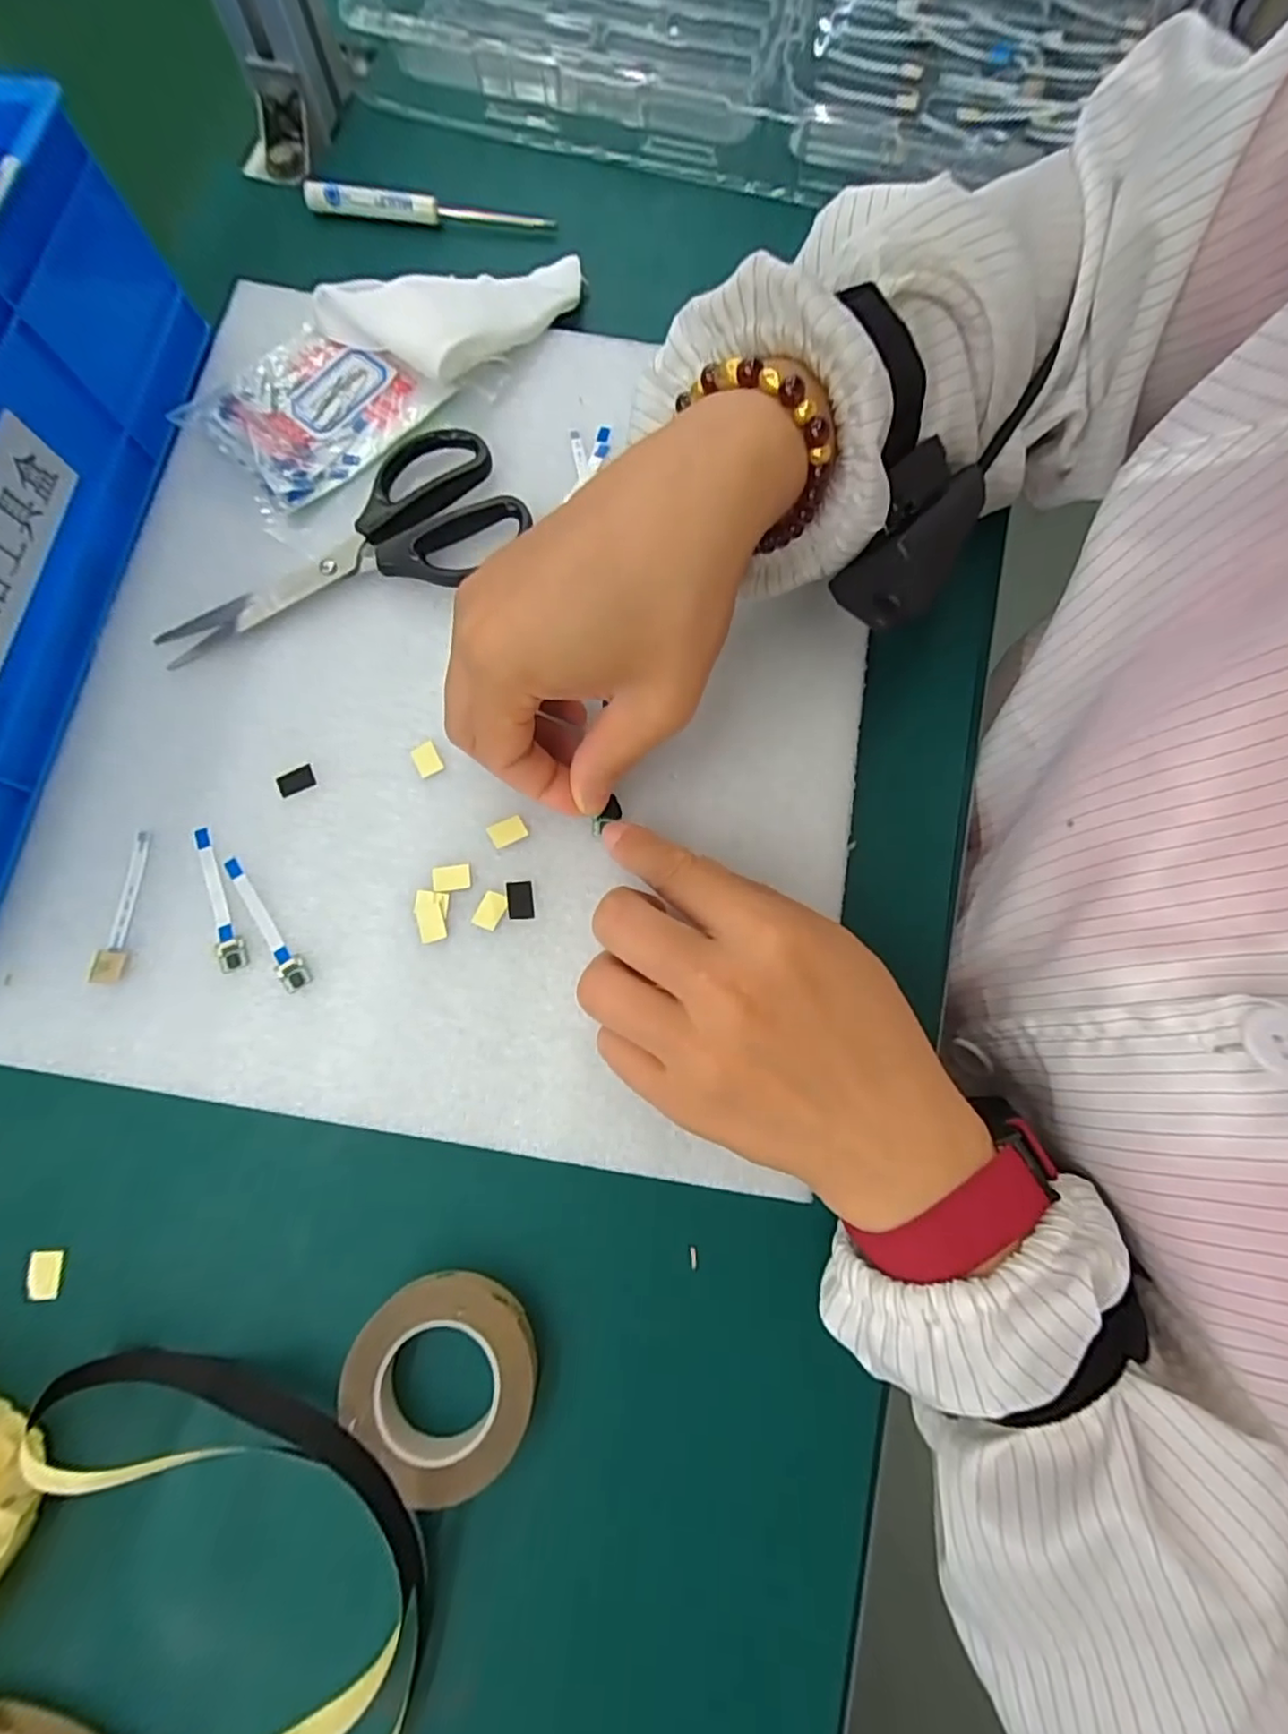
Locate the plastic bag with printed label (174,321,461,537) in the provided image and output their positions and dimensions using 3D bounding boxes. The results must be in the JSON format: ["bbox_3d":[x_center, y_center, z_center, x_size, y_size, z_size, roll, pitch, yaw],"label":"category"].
[{"bbox_3d":[-0.157,-0.214,0.295,0.099,0.009,0.084,-44,81,-9],"label":"plastic bag with printed label"}]

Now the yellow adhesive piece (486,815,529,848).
[{"bbox_3d":[-0.055,-0.015,0.256,0.014,0.004,0.010,-26,79,-6],"label":"yellow adhesive piece"}]

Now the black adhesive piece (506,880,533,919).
[{"bbox_3d":[-0.049,0.013,0.251,0.010,0.004,0.015,-6,77,-2],"label":"black adhesive piece"}]

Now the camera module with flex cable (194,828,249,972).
[{"bbox_3d":[-0.167,0.012,0.248,0.010,0.004,0.061,-22,78,-5],"label":"camera module with flex cable"}]

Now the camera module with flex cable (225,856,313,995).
[{"bbox_3d":[-0.147,0.021,0.246,0.011,0.004,0.061,-30,79,-7],"label":"camera module with flex cable"}]

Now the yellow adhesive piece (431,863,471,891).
[{"bbox_3d":[-0.076,0.004,0.251,0.015,0.004,0.010,-6,77,-2],"label":"yellow adhesive piece"}]

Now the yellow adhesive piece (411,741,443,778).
[{"bbox_3d":[-0.090,-0.045,0.263,0.010,0.004,0.014,-28,79,-6],"label":"yellow adhesive piece"}]

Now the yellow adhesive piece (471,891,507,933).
[{"bbox_3d":[-0.060,0.017,0.249,0.010,0.004,0.014,24,78,5],"label":"yellow adhesive piece"}]

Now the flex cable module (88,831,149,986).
[{"bbox_3d":[-0.203,0.015,0.246,0.011,0.004,0.059,2,77,0],"label":"flex cable module"}]

